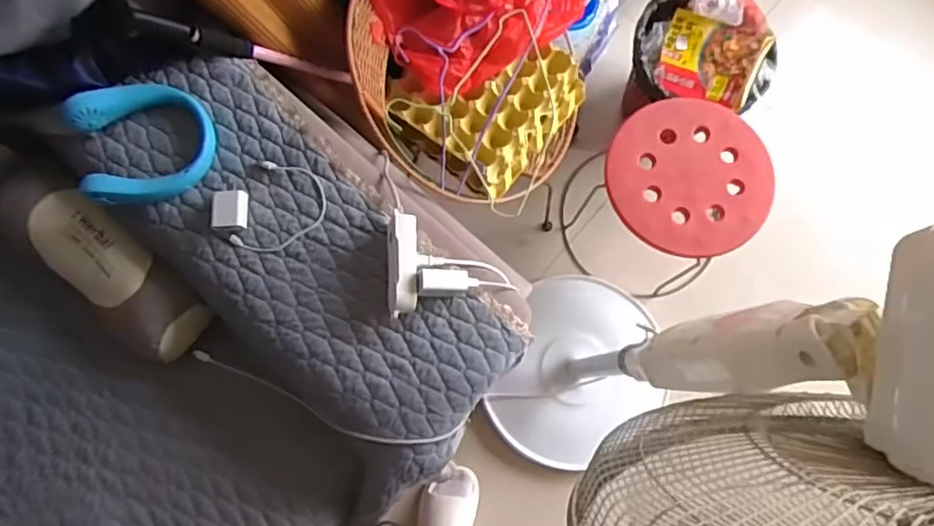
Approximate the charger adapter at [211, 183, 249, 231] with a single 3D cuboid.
[{"bbox_3d":[-0.330,-0.080,0.844,0.046,0.026,0.069,-2,78,-1],"label":"charger adapter"}]

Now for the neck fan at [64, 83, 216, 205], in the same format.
[{"bbox_3d":[-0.451,-0.171,0.838,0.174,0.074,0.191,0,78,-1],"label":"neck fan"}]

